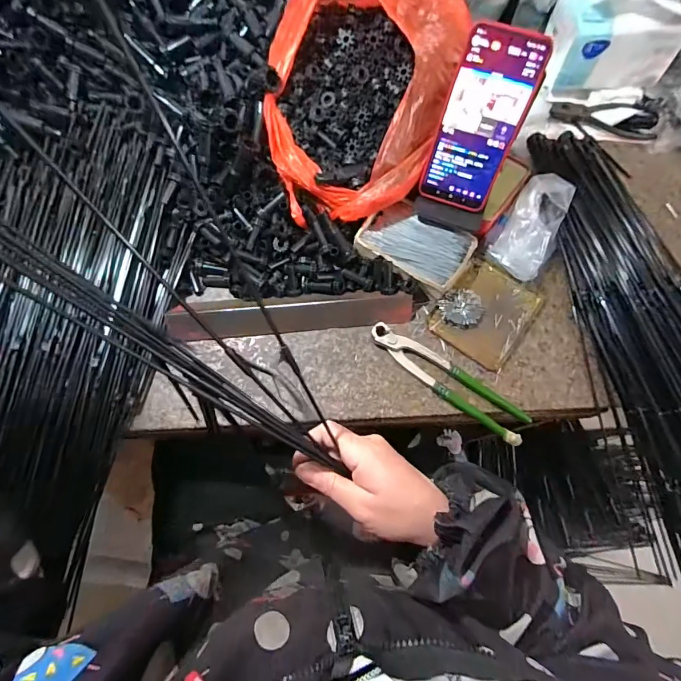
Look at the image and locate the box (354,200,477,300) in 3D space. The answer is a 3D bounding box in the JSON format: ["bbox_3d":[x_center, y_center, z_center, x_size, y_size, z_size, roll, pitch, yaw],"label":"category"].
[{"bbox_3d":[0.090,-0.115,0.490,0.126,0.027,0.087,32,73,13],"label":"box"}]

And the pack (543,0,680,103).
[{"bbox_3d":[0.359,-0.394,0.526,0.156,0.118,0.083,7,70,4],"label":"pack"}]

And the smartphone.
[{"bbox_3d":[0.142,-0.218,0.411,0.078,0.163,0.006,22,43,6],"label":"smartphone"}]

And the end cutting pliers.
[{"bbox_3d":[0.123,0.042,0.457,0.198,0.023,0.043,34,74,13],"label":"end cutting pliers"}]

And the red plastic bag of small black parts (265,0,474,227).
[{"bbox_3d":[0.022,-0.287,0.454,0.197,0.179,0.253,6,70,4],"label":"red plastic bag of small black parts"}]

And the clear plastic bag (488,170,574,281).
[{"bbox_3d":[0.234,-0.140,0.494,0.066,0.052,0.130,27,88,11],"label":"clear plastic bag"}]

